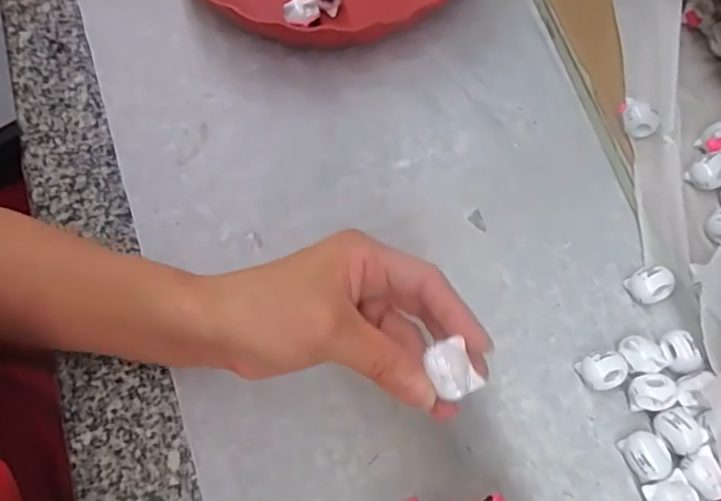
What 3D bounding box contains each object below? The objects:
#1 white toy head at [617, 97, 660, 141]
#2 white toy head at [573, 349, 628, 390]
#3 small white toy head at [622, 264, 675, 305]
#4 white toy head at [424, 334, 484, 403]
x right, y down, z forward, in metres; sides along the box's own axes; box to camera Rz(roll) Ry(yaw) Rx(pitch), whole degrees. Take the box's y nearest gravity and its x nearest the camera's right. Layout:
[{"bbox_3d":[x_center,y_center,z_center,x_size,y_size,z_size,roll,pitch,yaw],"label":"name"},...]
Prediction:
[{"bbox_3d":[0.179,-0.085,0.377,0.027,0.019,0.016,40,75,13],"label":"white toy head"},{"bbox_3d":[0.142,0.070,0.340,0.025,0.018,0.021,-4,70,-2],"label":"white toy head"},{"bbox_3d":[0.179,0.022,0.357,0.024,0.018,0.020,-11,71,-5],"label":"small white toy head"},{"bbox_3d":[0.040,0.052,0.255,0.021,0.011,0.024,-24,72,-9],"label":"white toy head"}]

